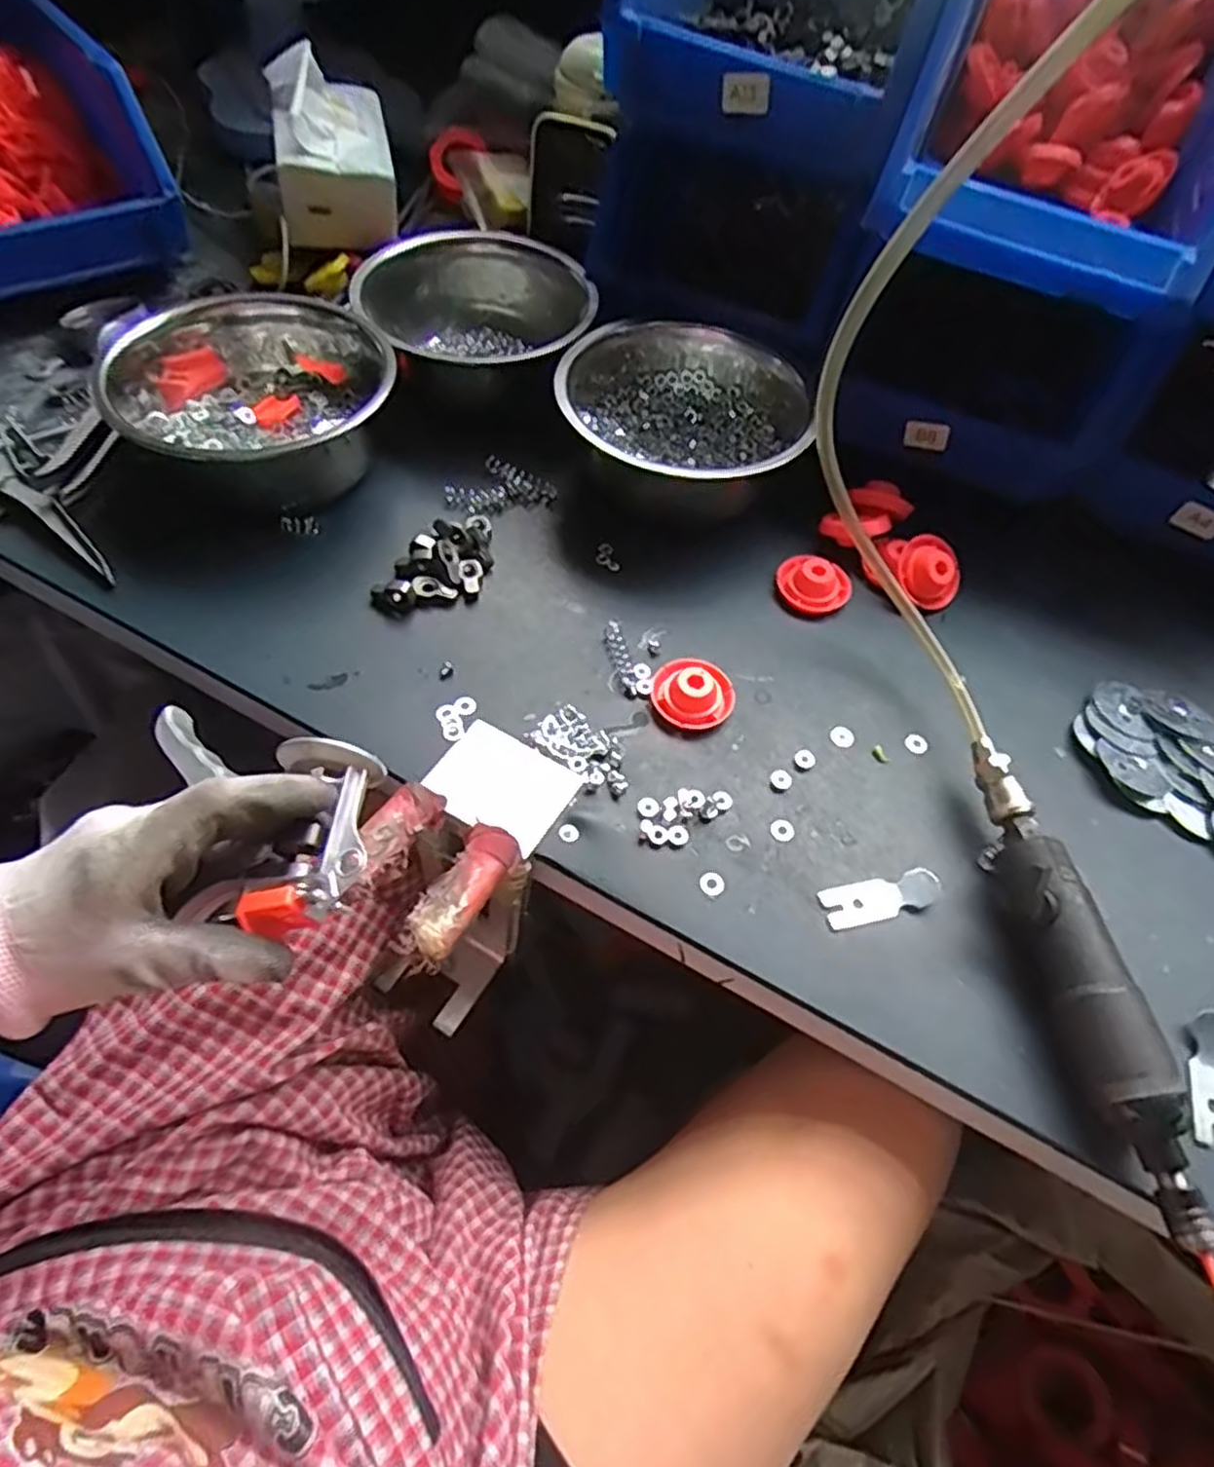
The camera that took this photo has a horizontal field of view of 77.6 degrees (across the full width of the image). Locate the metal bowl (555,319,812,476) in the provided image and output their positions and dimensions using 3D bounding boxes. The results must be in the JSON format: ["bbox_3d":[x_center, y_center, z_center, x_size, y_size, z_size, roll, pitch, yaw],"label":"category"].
[{"bbox_3d":[0.055,-0.229,0.551,0.168,0.093,0.168,9,56,1],"label":"metal bowl"}]

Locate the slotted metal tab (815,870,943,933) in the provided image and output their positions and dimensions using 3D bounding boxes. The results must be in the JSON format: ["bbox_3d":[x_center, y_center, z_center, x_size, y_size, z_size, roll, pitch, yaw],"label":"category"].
[{"bbox_3d":[0.147,0.087,0.403,0.064,0.007,0.022,-11,58,-11],"label":"slotted metal tab"}]

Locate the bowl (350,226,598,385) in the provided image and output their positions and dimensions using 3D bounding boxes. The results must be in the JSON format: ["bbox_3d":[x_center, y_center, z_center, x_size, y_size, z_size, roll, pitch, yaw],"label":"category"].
[{"bbox_3d":[-0.098,-0.326,0.600,0.171,0.076,0.171,2,56,-3],"label":"bowl"}]

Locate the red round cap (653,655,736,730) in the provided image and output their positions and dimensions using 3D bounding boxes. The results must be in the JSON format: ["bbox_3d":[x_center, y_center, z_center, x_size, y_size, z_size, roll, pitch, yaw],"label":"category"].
[{"bbox_3d":[0.054,-0.027,0.464,0.050,0.021,0.048,2,56,-3],"label":"red round cap"}]

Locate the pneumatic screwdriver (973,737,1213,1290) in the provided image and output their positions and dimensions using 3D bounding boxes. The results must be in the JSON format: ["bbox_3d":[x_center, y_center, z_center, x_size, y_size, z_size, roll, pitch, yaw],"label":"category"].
[{"bbox_3d":[0.230,0.126,0.364,0.034,0.045,0.263,-6,57,-8],"label":"pneumatic screwdriver"}]

